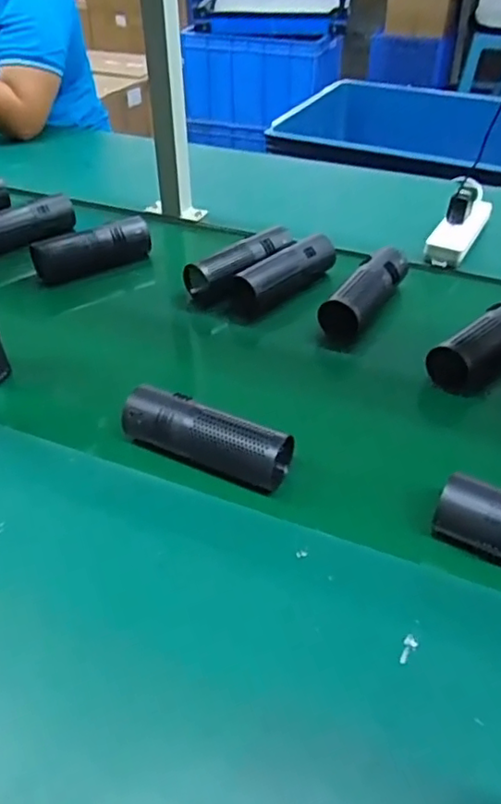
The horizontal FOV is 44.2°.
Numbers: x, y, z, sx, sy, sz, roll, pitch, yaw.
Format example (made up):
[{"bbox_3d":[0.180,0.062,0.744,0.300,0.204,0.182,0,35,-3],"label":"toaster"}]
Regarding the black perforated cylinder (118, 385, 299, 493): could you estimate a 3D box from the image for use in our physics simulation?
[{"bbox_3d":[-0.044,0.034,0.596,0.167,0.049,0.051,15,42,18],"label":"black perforated cylinder"}]

